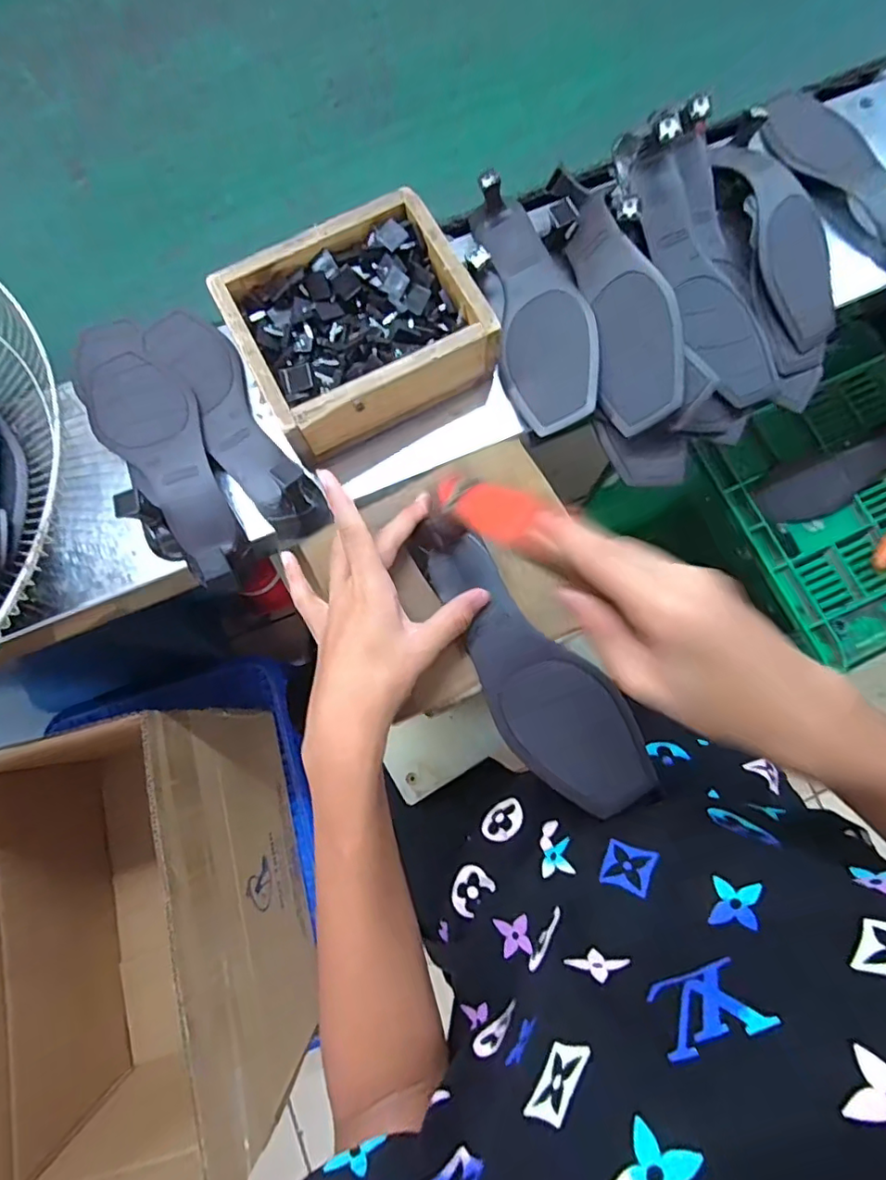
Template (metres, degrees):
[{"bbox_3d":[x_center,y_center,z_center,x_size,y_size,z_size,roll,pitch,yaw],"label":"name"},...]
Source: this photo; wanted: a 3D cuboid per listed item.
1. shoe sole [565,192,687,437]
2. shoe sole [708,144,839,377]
[{"bbox_3d":[0.148,-0.223,0.444,0.066,0.035,0.184,-17,88,29],"label":"shoe sole"},{"bbox_3d":[0.284,-0.285,0.461,0.071,0.030,0.198,-16,92,-2],"label":"shoe sole"}]

